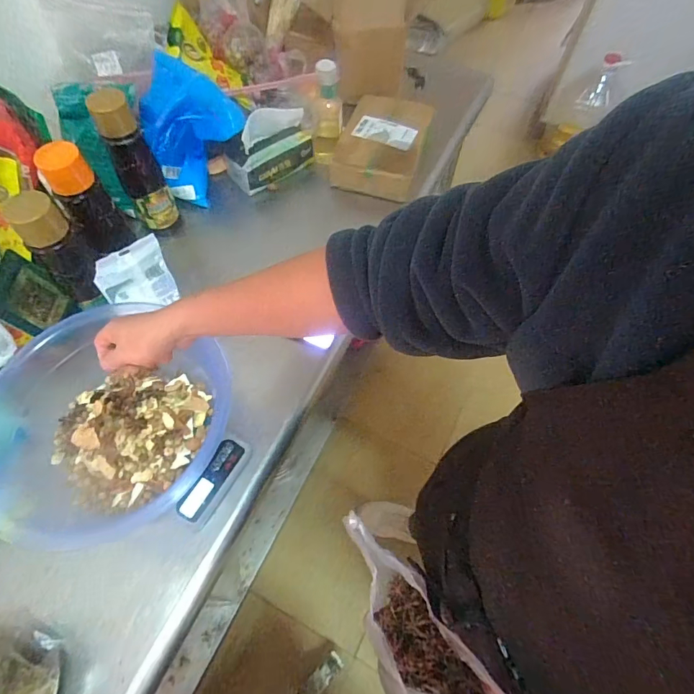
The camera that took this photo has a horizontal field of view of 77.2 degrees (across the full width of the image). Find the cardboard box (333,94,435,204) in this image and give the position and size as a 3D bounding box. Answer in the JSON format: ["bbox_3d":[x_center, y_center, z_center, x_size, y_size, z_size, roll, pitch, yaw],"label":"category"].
[{"bbox_3d":[0.073,-0.416,0.899,0.170,0.083,0.199,16,62,7],"label":"cardboard box"}]

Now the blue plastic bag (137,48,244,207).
[{"bbox_3d":[-0.296,-0.426,0.852,0.186,0.172,0.190,-15,63,-9],"label":"blue plastic bag"}]

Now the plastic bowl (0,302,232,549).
[{"bbox_3d":[-0.324,0.090,0.581,0.315,0.099,0.280,-37,68,-19],"label":"plastic bowl"}]

